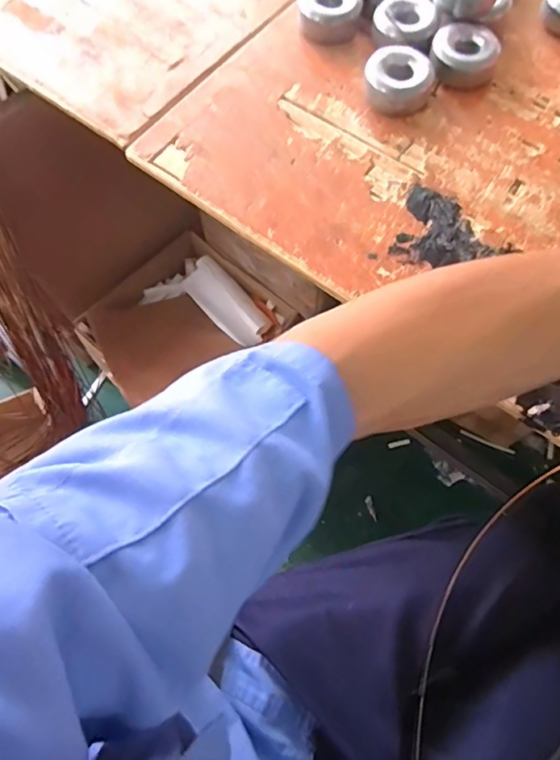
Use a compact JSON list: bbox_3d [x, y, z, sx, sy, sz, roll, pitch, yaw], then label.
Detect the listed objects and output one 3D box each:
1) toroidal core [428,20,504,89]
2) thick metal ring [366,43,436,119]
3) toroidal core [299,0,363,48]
[{"bbox_3d":[0.207,-0.364,0.565,0.075,0.033,0.074,-1,70,2],"label":"toroidal core"},{"bbox_3d":[0.130,-0.326,0.550,0.075,0.034,0.068,9,70,5],"label":"thick metal ring"},{"bbox_3d":[0.059,-0.436,0.595,0.069,0.033,0.077,0,70,2],"label":"toroidal core"}]

